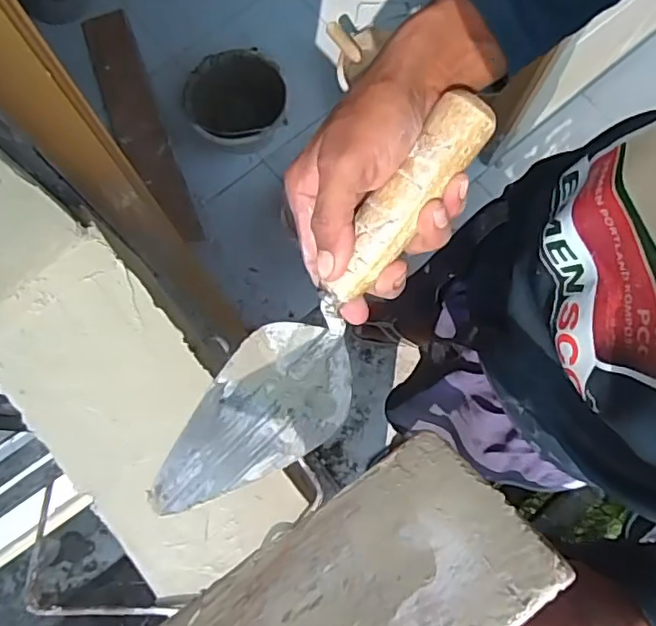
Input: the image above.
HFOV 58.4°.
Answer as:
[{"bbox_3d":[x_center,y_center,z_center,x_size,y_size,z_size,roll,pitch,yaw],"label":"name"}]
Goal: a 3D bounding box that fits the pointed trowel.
[{"bbox_3d":[-0.002,0.008,0.358,0.079,0.065,0.300,38,110,6],"label":"pointed trowel"}]

